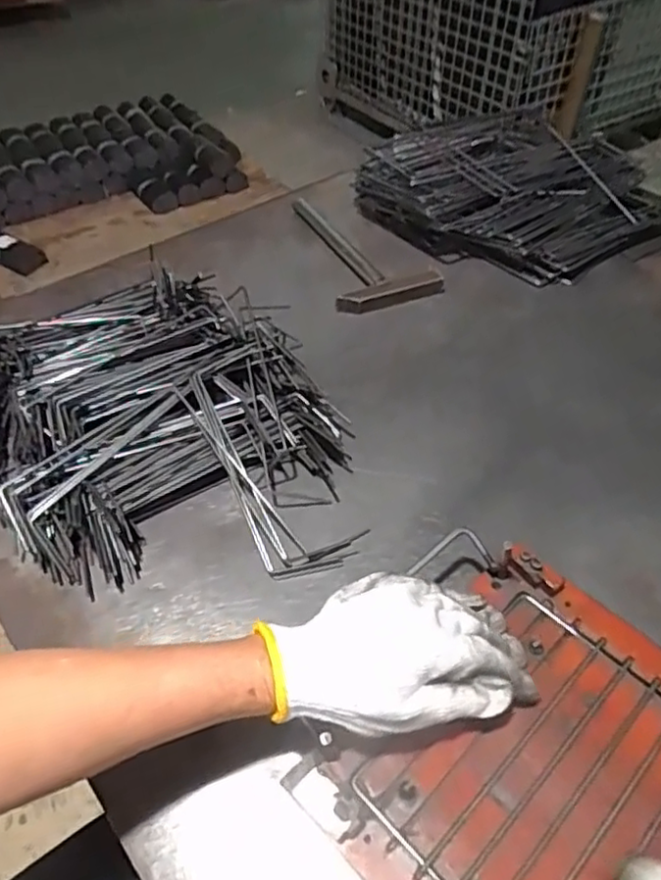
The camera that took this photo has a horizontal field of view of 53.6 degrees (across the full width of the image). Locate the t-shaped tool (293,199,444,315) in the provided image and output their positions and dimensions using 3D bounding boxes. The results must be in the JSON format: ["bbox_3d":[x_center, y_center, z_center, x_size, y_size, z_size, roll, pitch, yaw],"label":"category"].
[{"bbox_3d":[0.044,-0.233,0.793,0.125,0.034,0.223,-12,49,-9],"label":"t-shaped tool"}]

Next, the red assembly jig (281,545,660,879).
[{"bbox_3d":[0.159,0.222,0.377,0.234,0.018,0.289,-37,57,-27],"label":"red assembly jig"}]

